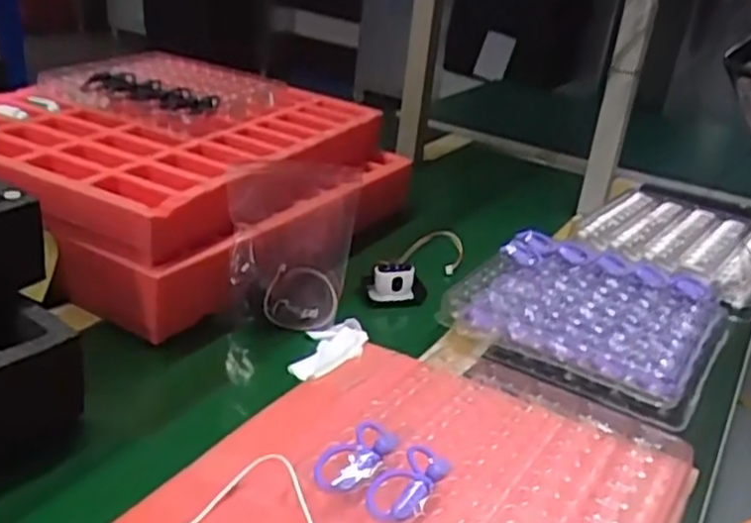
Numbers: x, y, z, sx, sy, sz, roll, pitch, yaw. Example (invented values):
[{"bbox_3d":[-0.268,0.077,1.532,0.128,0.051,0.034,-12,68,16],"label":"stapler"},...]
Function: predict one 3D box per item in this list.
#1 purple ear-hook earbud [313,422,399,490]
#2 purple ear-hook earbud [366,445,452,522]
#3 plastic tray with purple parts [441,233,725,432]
[{"bbox_3d":[-0.011,0.156,0.601,0.046,0.019,0.084,23,30,30],"label":"purple ear-hook earbud"},{"bbox_3d":[0.028,0.171,0.580,0.041,0.021,0.075,22,30,28],"label":"purple ear-hook earbud"},{"bbox_3d":[0.251,0.050,0.868,0.269,0.043,0.251,21,29,27],"label":"plastic tray with purple parts"}]

